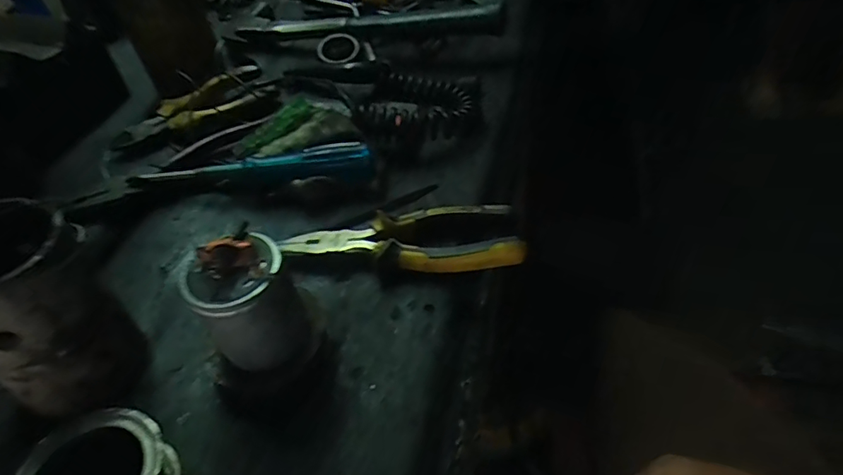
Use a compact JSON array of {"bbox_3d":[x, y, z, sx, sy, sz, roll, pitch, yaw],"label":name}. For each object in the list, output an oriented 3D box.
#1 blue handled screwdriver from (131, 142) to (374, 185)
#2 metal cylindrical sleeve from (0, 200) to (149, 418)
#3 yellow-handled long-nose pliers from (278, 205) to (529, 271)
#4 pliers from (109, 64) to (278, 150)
[{"bbox_3d":[-0.136,-0.056,0.387,0.191,0.021,0.029,-6,45,0],"label":"blue handled screwdriver"},{"bbox_3d":[-0.202,0.033,0.247,0.067,0.104,0.065,-3,45,3],"label":"metal cylindrical sleeve"},{"bbox_3d":[-0.015,0.001,0.333,0.166,0.016,0.047,-2,45,4],"label":"yellow-handled long-nose pliers"},{"bbox_3d":[-0.211,-0.122,0.454,0.048,0.032,0.150,29,55,30],"label":"pliers"}]

